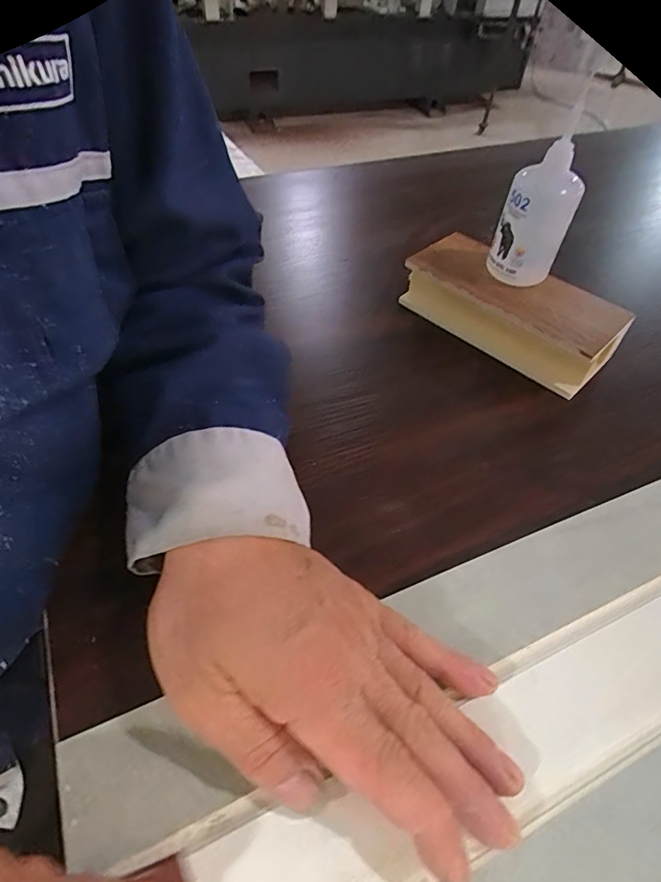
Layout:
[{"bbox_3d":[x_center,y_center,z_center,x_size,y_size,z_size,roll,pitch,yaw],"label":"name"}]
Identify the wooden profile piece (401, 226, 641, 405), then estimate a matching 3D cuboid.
[{"bbox_3d":[0.140,-0.106,0.395,0.167,0.047,0.072,36,56,24],"label":"wooden profile piece"}]

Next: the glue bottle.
[{"bbox_3d":[0.150,-0.164,0.360,0.050,0.098,0.050,21,51,13],"label":"glue bottle"}]

